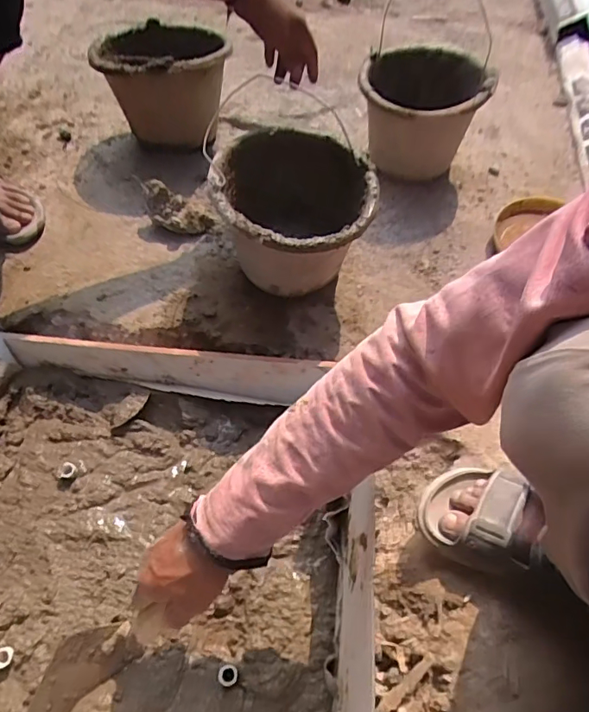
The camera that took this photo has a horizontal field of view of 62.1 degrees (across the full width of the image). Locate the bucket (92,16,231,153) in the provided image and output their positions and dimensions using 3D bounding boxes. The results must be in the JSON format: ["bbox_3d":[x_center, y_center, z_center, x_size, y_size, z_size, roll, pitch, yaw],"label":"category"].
[{"bbox_3d":[-0.230,-0.482,0.879,0.212,0.179,0.207,1,55,-2],"label":"bucket"}]

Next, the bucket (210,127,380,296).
[{"bbox_3d":[-0.003,-0.187,0.703,0.205,0.167,0.229,-10,57,-9],"label":"bucket"}]

